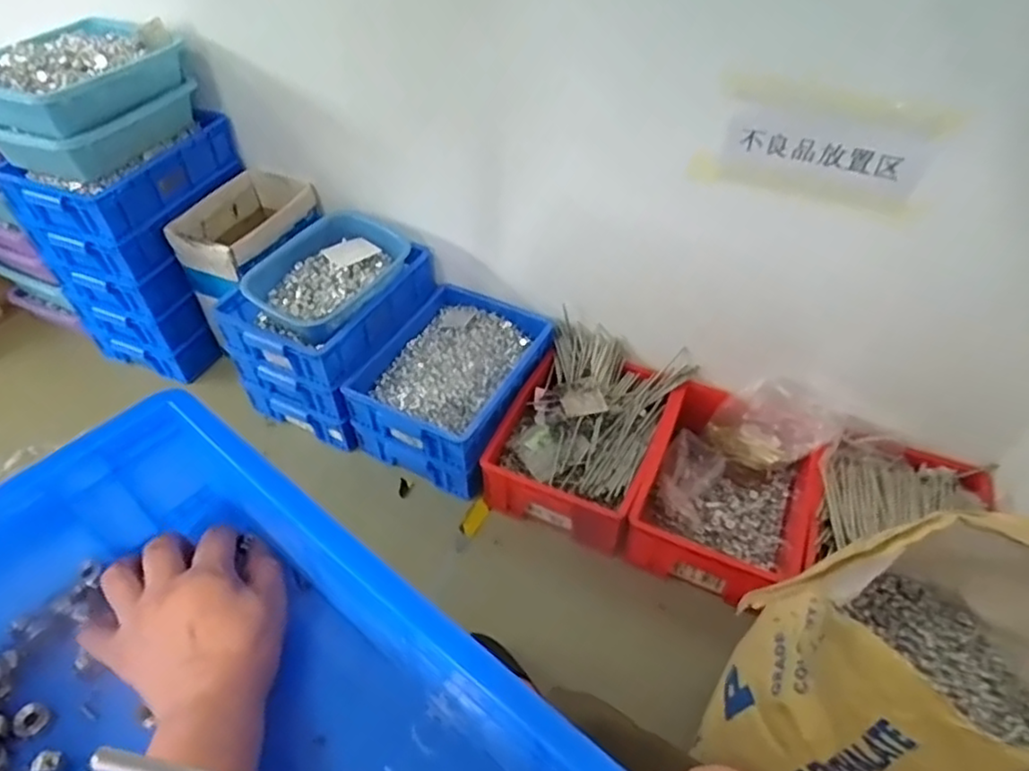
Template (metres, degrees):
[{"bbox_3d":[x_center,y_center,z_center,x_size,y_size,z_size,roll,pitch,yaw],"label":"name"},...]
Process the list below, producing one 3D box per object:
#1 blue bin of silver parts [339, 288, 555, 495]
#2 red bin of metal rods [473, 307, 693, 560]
[{"bbox_3d":[-0.131,-0.011,1.518,0.334,0.171,0.450,19,48,17],"label":"blue bin of silver parts"},{"bbox_3d":[0.161,0.082,1.427,0.317,0.168,0.470,20,49,18],"label":"red bin of metal rods"}]

